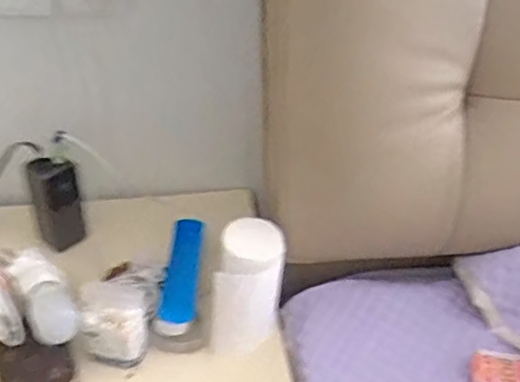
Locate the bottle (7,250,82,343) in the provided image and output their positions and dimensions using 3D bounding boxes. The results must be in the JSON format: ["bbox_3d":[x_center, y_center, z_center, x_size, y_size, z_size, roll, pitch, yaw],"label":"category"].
[{"bbox_3d":[-0.247,0.120,0.676,0.051,0.041,0.117,-19,40,-28],"label":"bottle"}]

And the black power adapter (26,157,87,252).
[{"bbox_3d":[-0.275,0.018,0.802,0.066,0.122,0.040,-11,37,-18],"label":"black power adapter"}]

